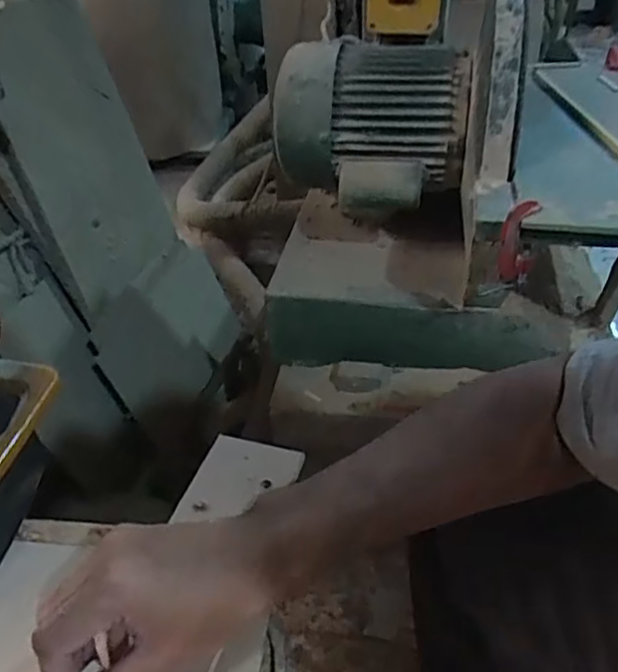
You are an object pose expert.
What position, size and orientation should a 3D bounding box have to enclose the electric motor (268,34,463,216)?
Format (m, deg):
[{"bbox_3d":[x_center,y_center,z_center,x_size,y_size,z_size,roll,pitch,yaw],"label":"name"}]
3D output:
[{"bbox_3d":[0.082,-0.244,0.750,0.237,0.162,0.177,3,39,8],"label":"electric motor"}]

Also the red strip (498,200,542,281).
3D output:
[{"bbox_3d":[0.196,-0.088,0.601,0.050,0.083,0.018,-24,41,-22],"label":"red strip"}]

